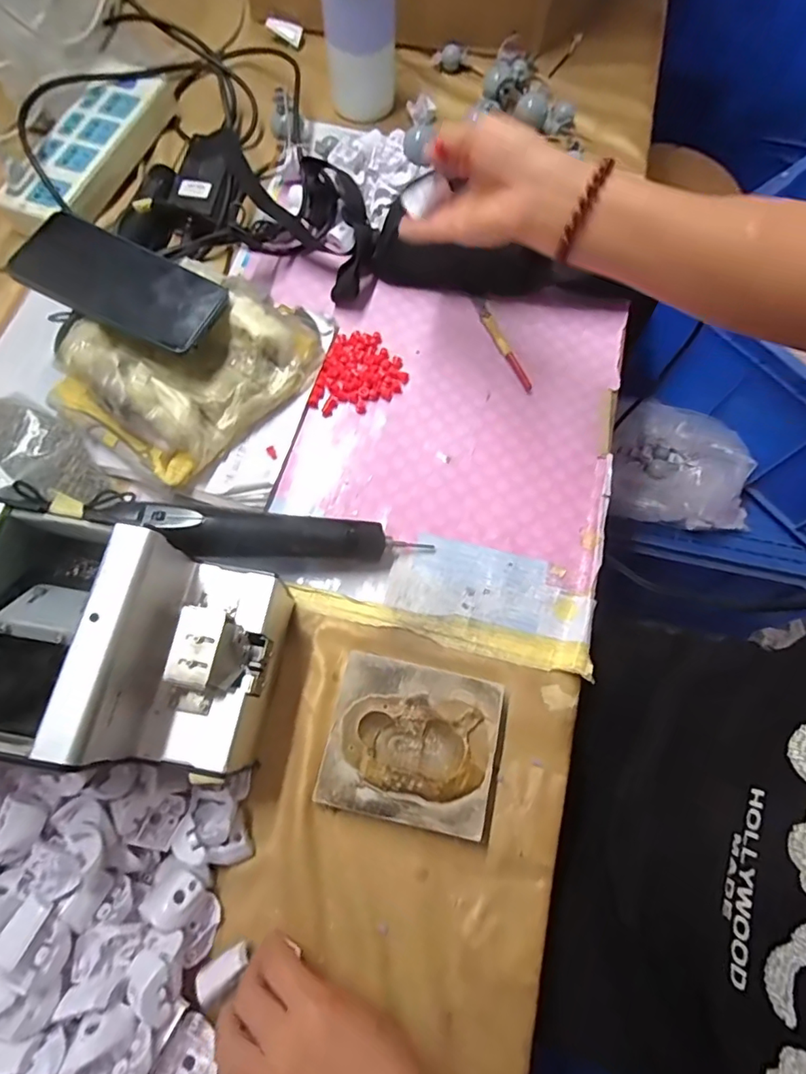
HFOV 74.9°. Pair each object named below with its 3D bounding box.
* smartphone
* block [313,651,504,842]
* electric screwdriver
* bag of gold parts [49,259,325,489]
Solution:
[{"bbox_3d":[-0.246,-0.219,0.451,0.180,0.011,0.078,26,73,7],"label":"smartphone"},{"bbox_3d":[0.007,0.145,0.373,0.113,0.029,0.100,12,70,3],"label":"block"},{"bbox_3d":[-0.104,0.000,0.402,0.247,0.030,0.037,6,68,-12],"label":"electric screwdriver"},{"bbox_3d":[-0.185,-0.157,0.465,0.162,0.068,0.215,41,74,12],"label":"bag of gold parts"}]

